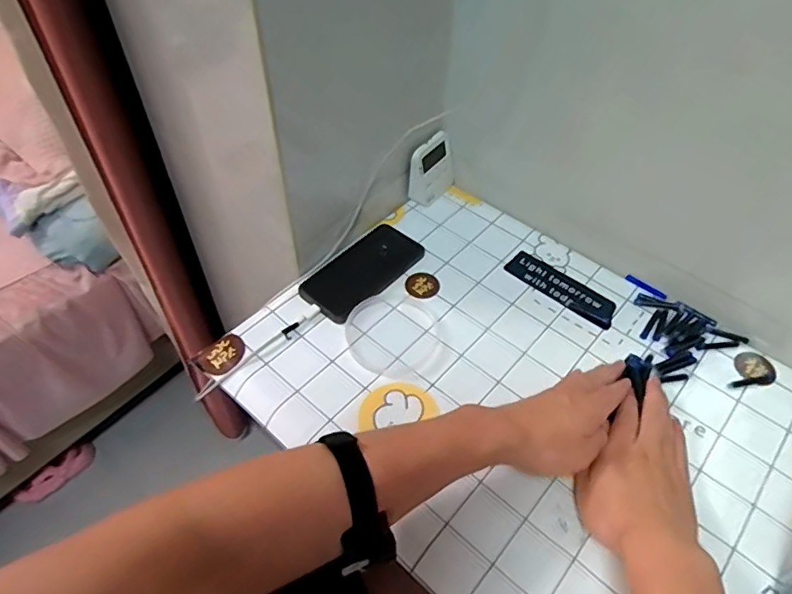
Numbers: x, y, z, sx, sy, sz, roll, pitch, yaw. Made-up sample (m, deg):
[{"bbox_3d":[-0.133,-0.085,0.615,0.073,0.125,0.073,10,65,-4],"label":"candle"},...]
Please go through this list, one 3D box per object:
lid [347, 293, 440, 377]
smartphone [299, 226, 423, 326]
[{"bbox_3d":[-0.003,0.040,0.596,0.095,0.007,0.105,-16,53,-13],"label":"lid"},{"bbox_3d":[-0.039,-0.033,0.646,0.077,0.007,0.151,35,59,24],"label":"smartphone"}]

